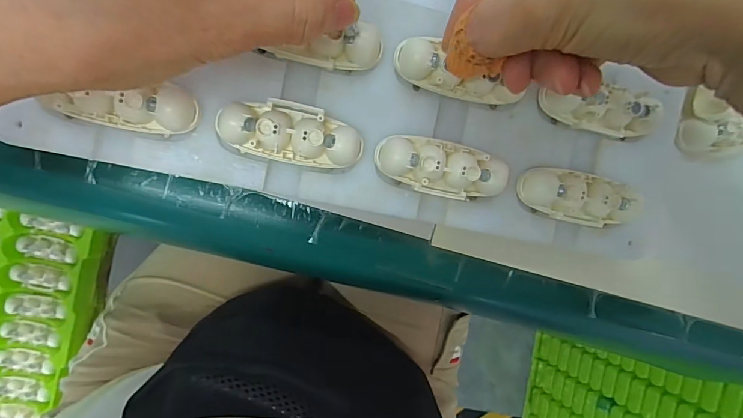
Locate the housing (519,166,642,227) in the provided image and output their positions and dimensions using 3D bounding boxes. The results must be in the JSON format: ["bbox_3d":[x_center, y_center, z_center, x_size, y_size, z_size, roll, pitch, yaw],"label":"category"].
[{"bbox_3d":[0.104,-0.005,0.213,0.062,0.017,0.024,11,94,-10],"label":"housing"}]

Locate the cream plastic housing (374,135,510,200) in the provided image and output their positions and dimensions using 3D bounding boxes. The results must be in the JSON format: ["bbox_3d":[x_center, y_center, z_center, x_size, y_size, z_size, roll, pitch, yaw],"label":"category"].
[{"bbox_3d":[0.033,-0.019,0.200,0.062,0.016,0.025,12,94,-10],"label":"cream plastic housing"}]

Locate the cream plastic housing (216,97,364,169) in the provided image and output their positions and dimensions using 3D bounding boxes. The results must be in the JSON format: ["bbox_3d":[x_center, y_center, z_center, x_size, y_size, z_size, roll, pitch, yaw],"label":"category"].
[{"bbox_3d":[-0.035,-0.034,0.189,0.061,0.016,0.026,10,94,-10],"label":"cream plastic housing"}]

